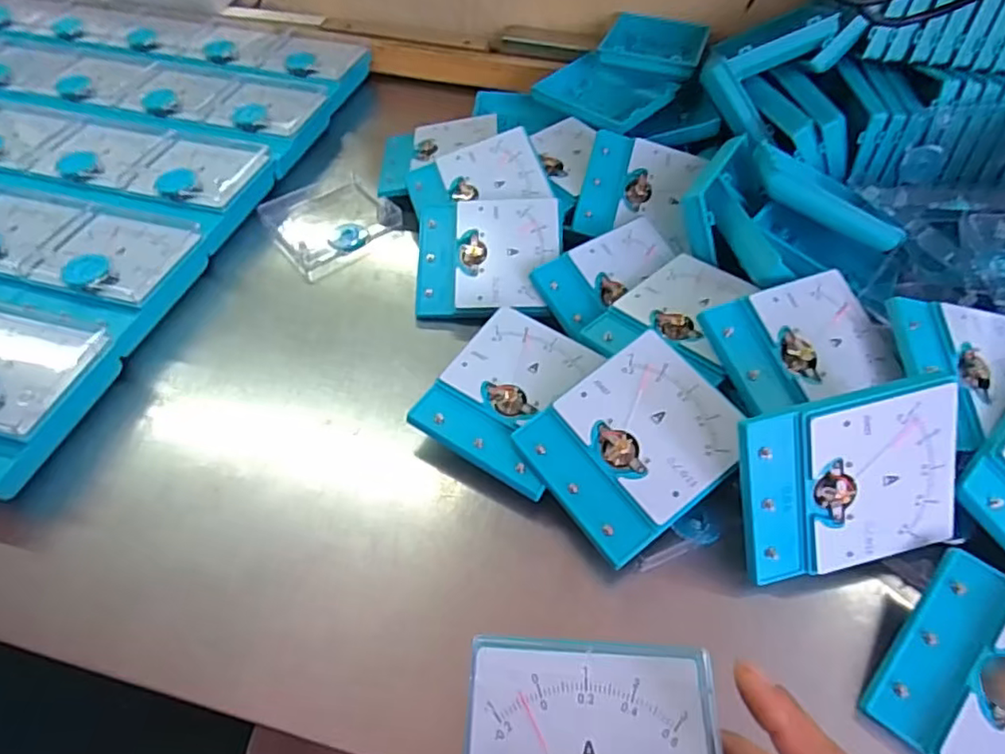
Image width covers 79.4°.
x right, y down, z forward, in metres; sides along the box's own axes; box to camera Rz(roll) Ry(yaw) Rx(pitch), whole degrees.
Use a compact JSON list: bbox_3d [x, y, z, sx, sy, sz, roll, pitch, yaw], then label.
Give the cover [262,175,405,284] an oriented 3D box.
[{"bbox_3d":[-0.157,-0.142,0.543,0.102,0.018,0.115,-31,57,-24],"label":"cover"}]

